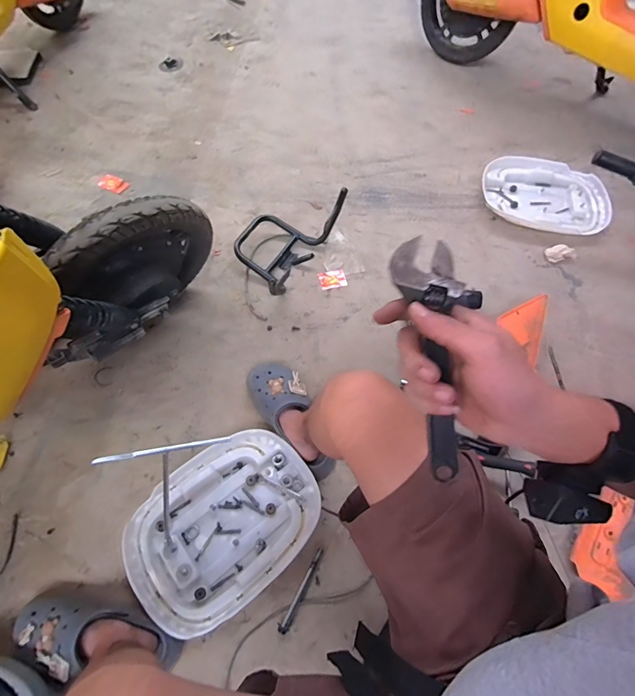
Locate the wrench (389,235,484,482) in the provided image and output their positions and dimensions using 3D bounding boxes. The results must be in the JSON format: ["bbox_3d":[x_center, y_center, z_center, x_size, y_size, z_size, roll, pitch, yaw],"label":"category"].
[{"bbox_3d":[0.098,0.014,0.297,0.055,0.024,0.191,-12,103,-8],"label":"wrench"}]

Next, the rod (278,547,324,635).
[{"bbox_3d":[-0.028,0.435,0.698,0.016,0.016,0.145,26,65,11],"label":"rod"}]

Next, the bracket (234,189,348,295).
[{"bbox_3d":[-0.089,-0.299,1.009,0.213,0.139,0.284,32,67,14],"label":"bracket"}]

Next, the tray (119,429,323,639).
[{"bbox_3d":[-0.175,0.328,0.737,0.350,0.041,0.267,-33,69,-17],"label":"tray"}]

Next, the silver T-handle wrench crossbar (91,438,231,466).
[{"bbox_3d":[-0.215,0.145,0.550,0.181,0.009,0.010,-3,61,-27],"label":"silver T-handle wrench crossbar"}]

